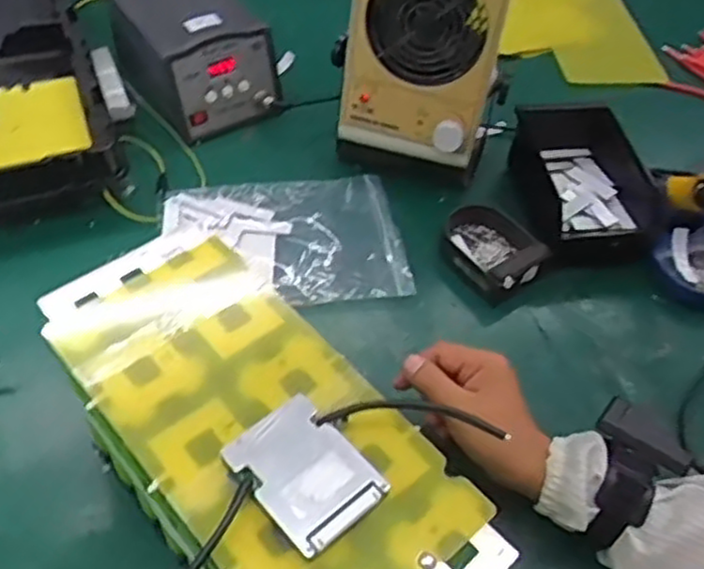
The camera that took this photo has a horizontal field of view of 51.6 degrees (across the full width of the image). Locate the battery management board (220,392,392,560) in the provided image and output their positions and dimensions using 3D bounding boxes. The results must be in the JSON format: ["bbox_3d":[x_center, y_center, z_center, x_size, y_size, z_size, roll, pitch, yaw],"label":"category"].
[{"bbox_3d":[-0.027,0.105,0.412,0.061,0.007,0.081,-34,62,-27],"label":"battery management board"}]

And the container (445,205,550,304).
[{"bbox_3d":[0.135,-0.036,0.723,0.082,0.030,0.105,-35,62,-28],"label":"container"}]

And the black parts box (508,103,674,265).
[{"bbox_3d":[0.244,-0.116,0.767,0.138,0.067,0.188,-4,52,-8],"label":"black parts box"}]

